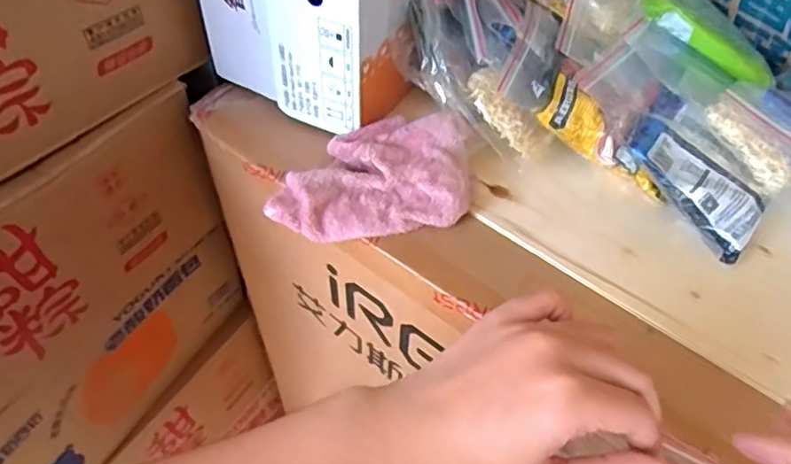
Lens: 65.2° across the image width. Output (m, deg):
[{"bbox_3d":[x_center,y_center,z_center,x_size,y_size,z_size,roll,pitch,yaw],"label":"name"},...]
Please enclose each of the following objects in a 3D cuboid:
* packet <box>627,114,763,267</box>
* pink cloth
[{"bbox_3d":[0.245,-0.040,0.503,0.058,0.019,0.124,-38,82,-27],"label":"packet"},{"bbox_3d":[-0.020,-0.051,0.522,0.165,0.043,0.107,-6,52,-6],"label":"pink cloth"}]

